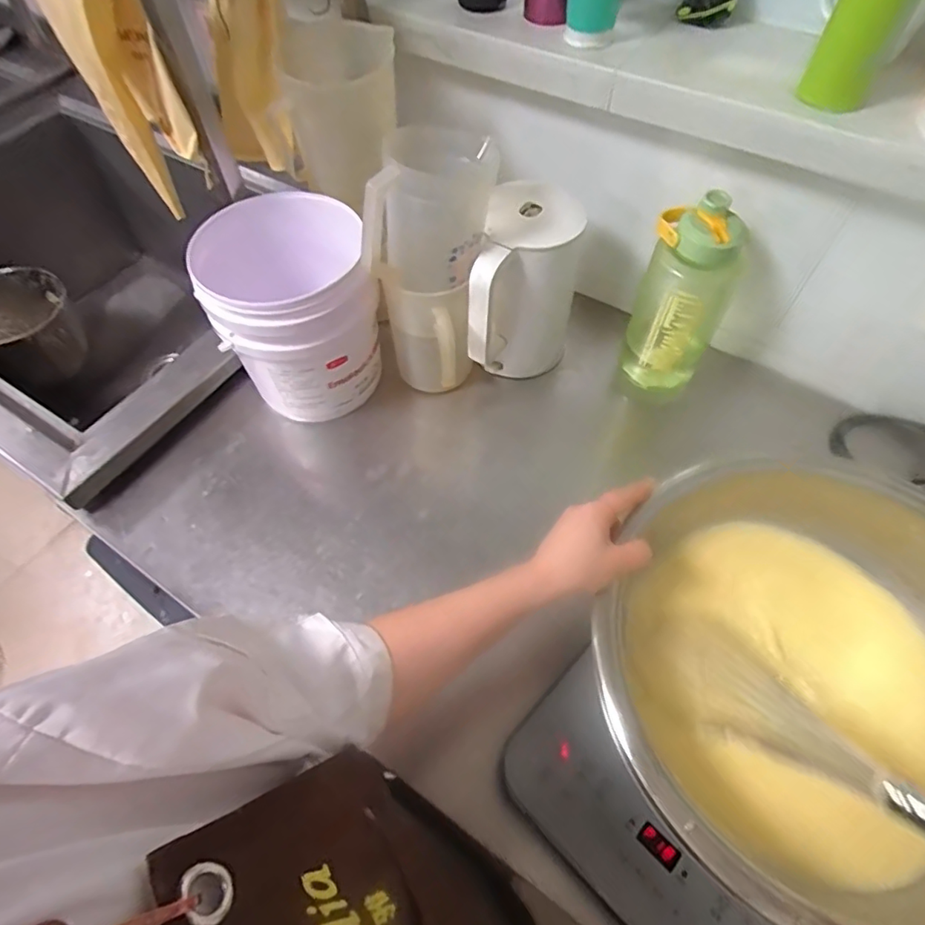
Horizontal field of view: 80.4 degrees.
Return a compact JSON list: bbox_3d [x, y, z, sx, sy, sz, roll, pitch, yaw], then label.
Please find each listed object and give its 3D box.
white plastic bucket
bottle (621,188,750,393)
[{"bbox_3d":[-0.221,-0.196,0.736,0.199,0.235,0.191,-26,61,-14],"label":"white plastic bucket"},{"bbox_3d":[0.286,-0.208,0.740,0.118,0.269,0.090,32,64,19],"label":"bottle"}]

